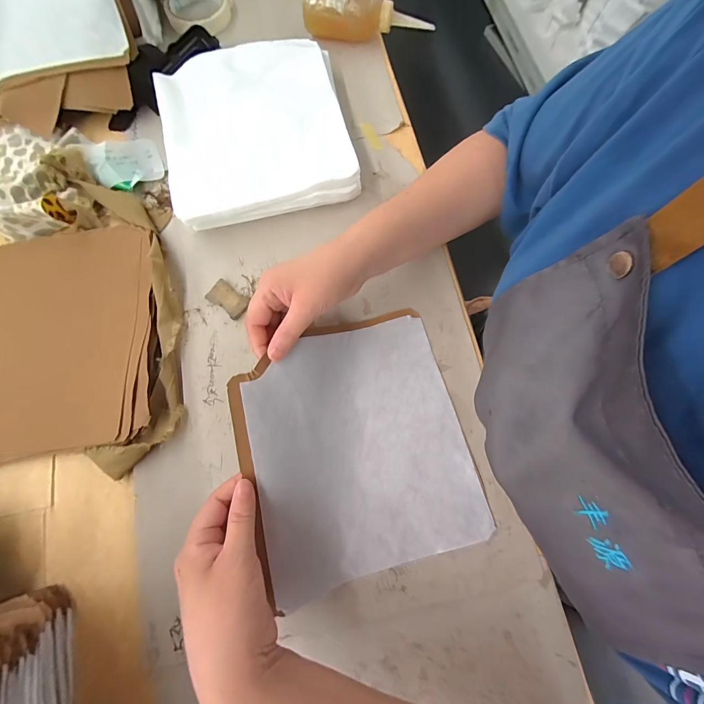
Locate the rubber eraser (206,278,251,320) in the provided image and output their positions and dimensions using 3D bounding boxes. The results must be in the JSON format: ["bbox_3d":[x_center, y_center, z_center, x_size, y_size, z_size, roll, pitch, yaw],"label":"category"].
[{"bbox_3d":[-0.141,-0.060,0.365,0.048,0.007,0.030,33,78,8],"label":"rubber eraser"}]

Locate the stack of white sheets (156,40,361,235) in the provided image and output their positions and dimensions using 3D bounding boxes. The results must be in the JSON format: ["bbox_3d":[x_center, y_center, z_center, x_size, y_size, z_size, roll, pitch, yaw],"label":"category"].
[{"bbox_3d":[-0.118,-0.269,0.396,0.212,0.044,0.216,-13,76,-3],"label":"stack of white sheets"}]

